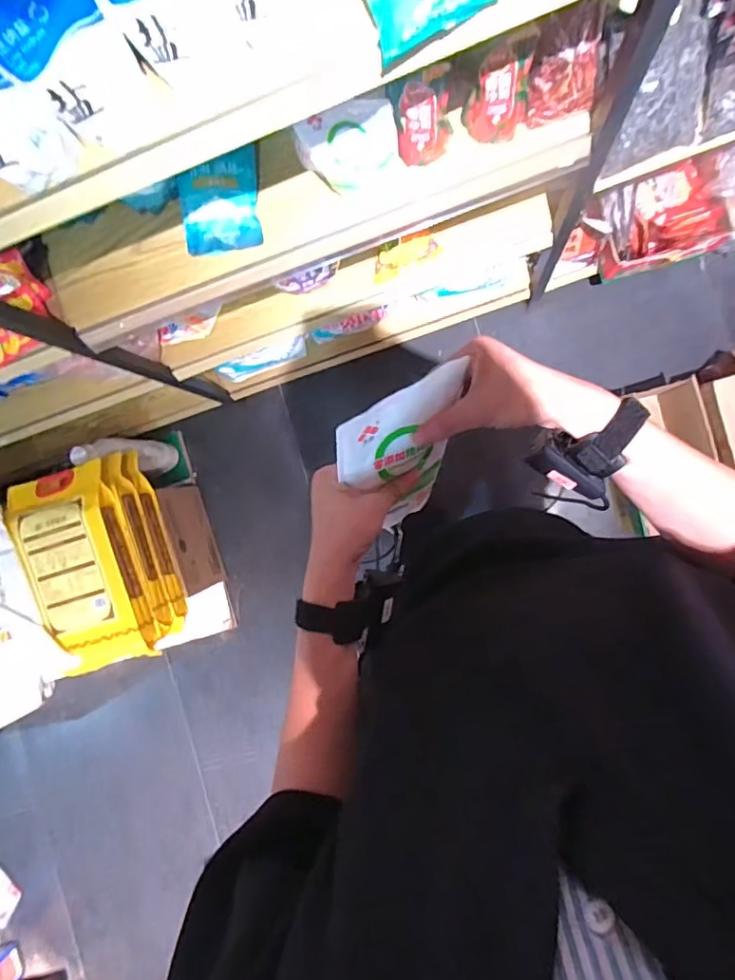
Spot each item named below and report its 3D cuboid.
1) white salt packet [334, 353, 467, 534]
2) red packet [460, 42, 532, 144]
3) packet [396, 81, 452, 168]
[{"bbox_3d":[0.033,-0.025,0.489,0.116,0.182,0.015,-25,60,-11],"label":"white salt packet"},{"bbox_3d":[0.171,-0.521,0.704,0.081,0.140,0.038,4,92,9],"label":"red packet"},{"bbox_3d":[0.079,-0.498,0.718,0.079,0.164,0.034,-21,88,9],"label":"packet"}]

